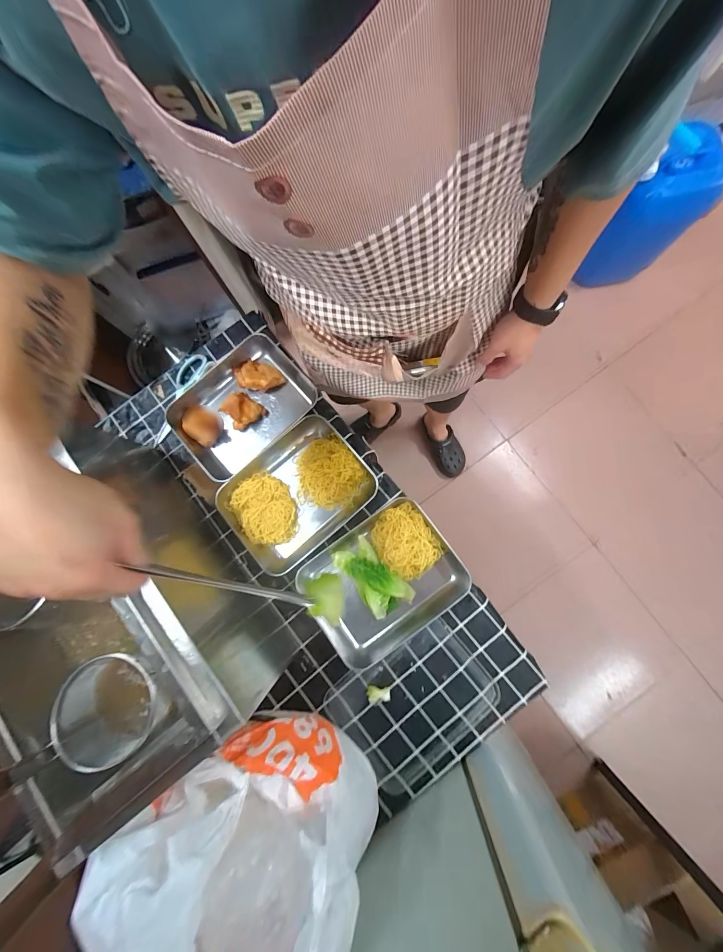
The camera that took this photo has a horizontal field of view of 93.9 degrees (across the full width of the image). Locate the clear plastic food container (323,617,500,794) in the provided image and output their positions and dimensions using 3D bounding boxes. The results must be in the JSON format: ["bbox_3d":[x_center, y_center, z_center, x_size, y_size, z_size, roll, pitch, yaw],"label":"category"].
[{"bbox_3d":[0.088,0.384,0.578,0.247,0.021,0.185,-40,82,-2],"label":"clear plastic food container"}]

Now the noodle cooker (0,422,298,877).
[{"bbox_3d":[-0.382,0.175,0.511,0.252,0.279,0.492,-39,82,-2],"label":"noodle cooker"}]

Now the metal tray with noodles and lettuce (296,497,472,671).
[{"bbox_3d":[0.036,0.186,0.600,0.251,0.057,0.205,-37,81,-2],"label":"metal tray with noodles and lettuce"}]

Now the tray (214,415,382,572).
[{"bbox_3d":[-0.123,0.031,0.623,0.252,0.049,0.198,-40,82,-2],"label":"tray"}]

